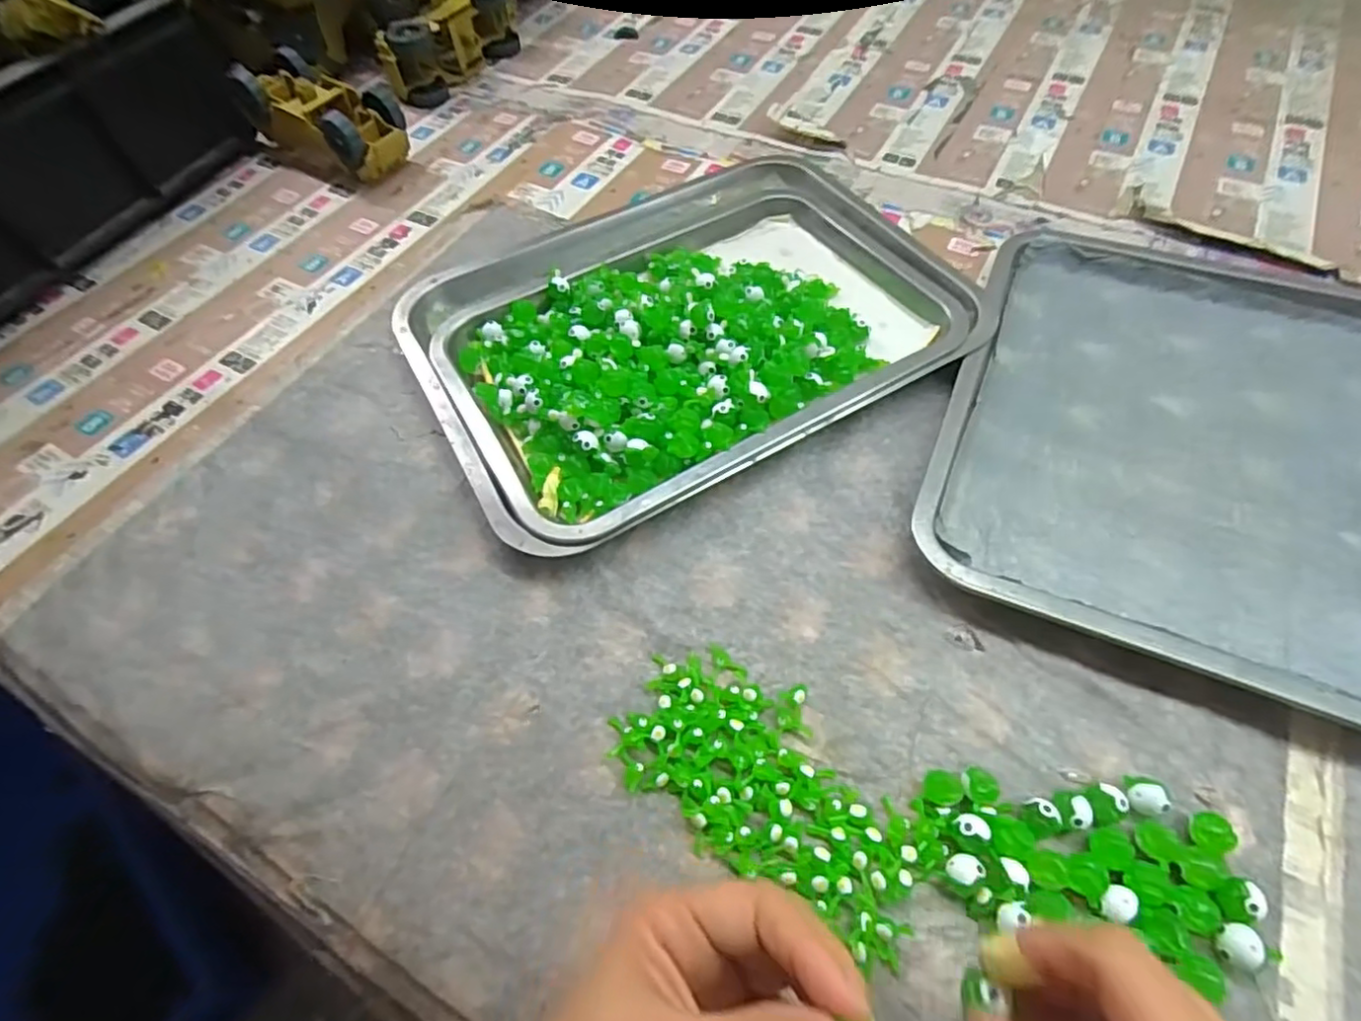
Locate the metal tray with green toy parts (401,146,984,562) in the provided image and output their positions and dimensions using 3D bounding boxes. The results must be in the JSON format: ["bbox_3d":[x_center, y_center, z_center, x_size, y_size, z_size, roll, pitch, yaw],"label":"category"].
[{"bbox_3d":[0.000,-0.138,0.446,0.351,0.034,0.274,-28,60,-14],"label":"metal tray with green toy parts"}]

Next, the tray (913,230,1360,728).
[{"bbox_3d":[0.298,-0.051,0.380,0.257,0.023,0.322,20,61,16],"label":"tray"}]

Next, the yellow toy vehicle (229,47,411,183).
[{"bbox_3d":[-0.320,-0.353,0.584,0.165,0.068,0.066,31,64,21],"label":"yellow toy vehicle"}]

